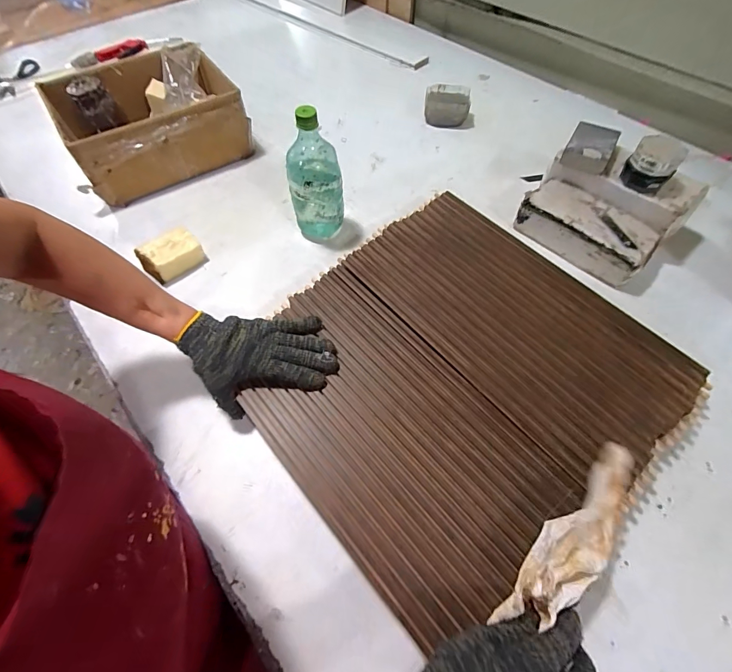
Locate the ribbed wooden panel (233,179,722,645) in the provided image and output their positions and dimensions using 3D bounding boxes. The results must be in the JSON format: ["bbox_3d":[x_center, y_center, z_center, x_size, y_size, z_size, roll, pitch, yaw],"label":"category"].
[{"bbox_3d":[0.108,0.032,0.483,0.467,0.015,0.437,-37,66,-20],"label":"ribbed wooden panel"}]

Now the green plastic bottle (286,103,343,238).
[{"bbox_3d":[-0.085,-0.263,0.602,0.082,0.200,0.076,-12,60,-8],"label":"green plastic bottle"}]

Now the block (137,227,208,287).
[{"bbox_3d":[-0.327,-0.136,0.623,0.062,0.053,0.090,39,66,20],"label":"block"}]

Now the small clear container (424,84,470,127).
[{"bbox_3d":[0.187,-0.532,0.858,0.098,0.050,0.094,7,60,3],"label":"small clear container"}]

